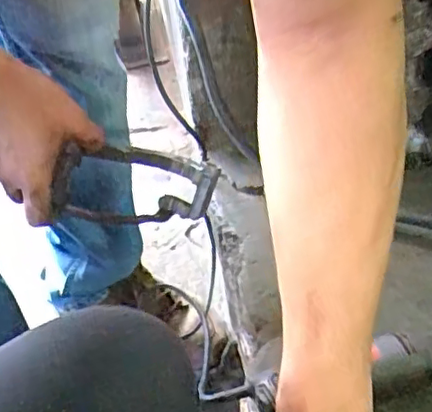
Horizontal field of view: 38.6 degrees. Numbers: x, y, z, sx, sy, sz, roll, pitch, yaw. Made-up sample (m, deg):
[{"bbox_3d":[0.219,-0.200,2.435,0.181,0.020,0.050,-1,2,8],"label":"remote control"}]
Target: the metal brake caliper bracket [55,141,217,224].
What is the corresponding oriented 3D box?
[{"bbox_3d":[-0.082,-0.019,0.612,0.173,0.094,0.056,1,34,-32],"label":"metal brake caliper bracket"}]

